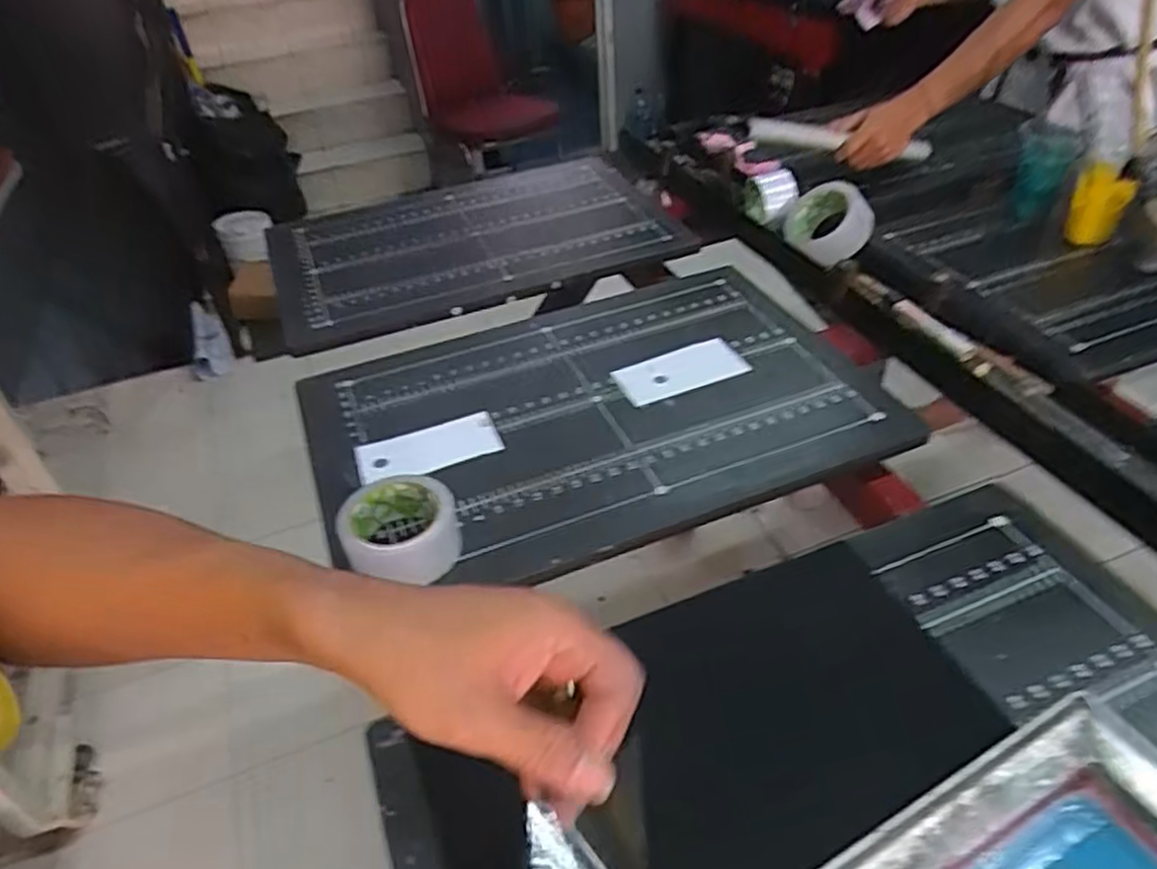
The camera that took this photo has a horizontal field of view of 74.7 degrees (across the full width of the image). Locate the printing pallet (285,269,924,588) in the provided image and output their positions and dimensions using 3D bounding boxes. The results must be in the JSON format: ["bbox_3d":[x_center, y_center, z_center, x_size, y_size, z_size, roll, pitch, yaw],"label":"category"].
[{"bbox_3d":[0.009,-0.032,0.844,0.583,0.015,0.400,-16,42,-14],"label":"printing pallet"}]

